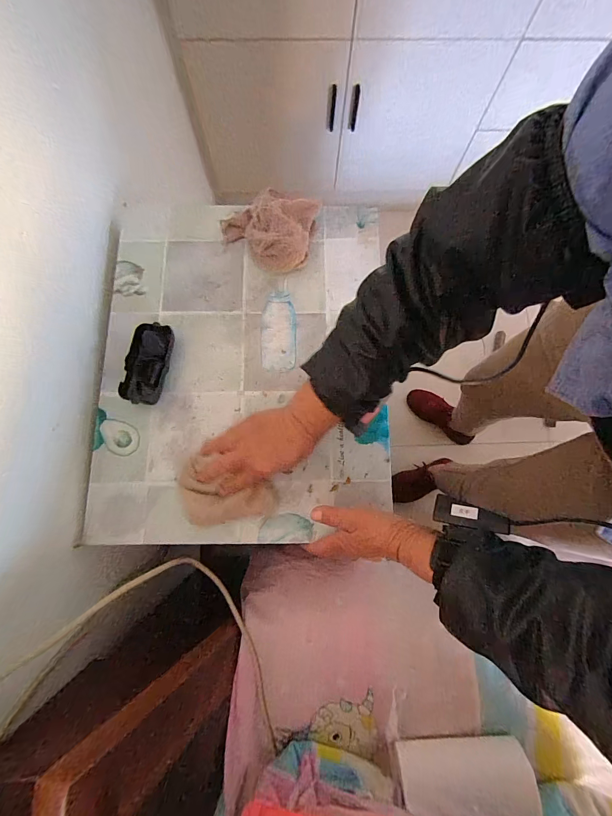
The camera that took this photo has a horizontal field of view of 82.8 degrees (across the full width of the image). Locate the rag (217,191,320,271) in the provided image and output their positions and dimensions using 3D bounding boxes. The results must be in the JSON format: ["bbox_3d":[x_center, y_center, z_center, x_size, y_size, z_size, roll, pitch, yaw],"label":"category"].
[{"bbox_3d":[-0.058,-0.268,0.511,0.133,0.038,0.113,11,78,2],"label":"rag"}]

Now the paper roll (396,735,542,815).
[{"bbox_3d":[0.199,0.452,0.426,0.165,0.058,0.056,-1,78,-1],"label":"paper roll"}]

